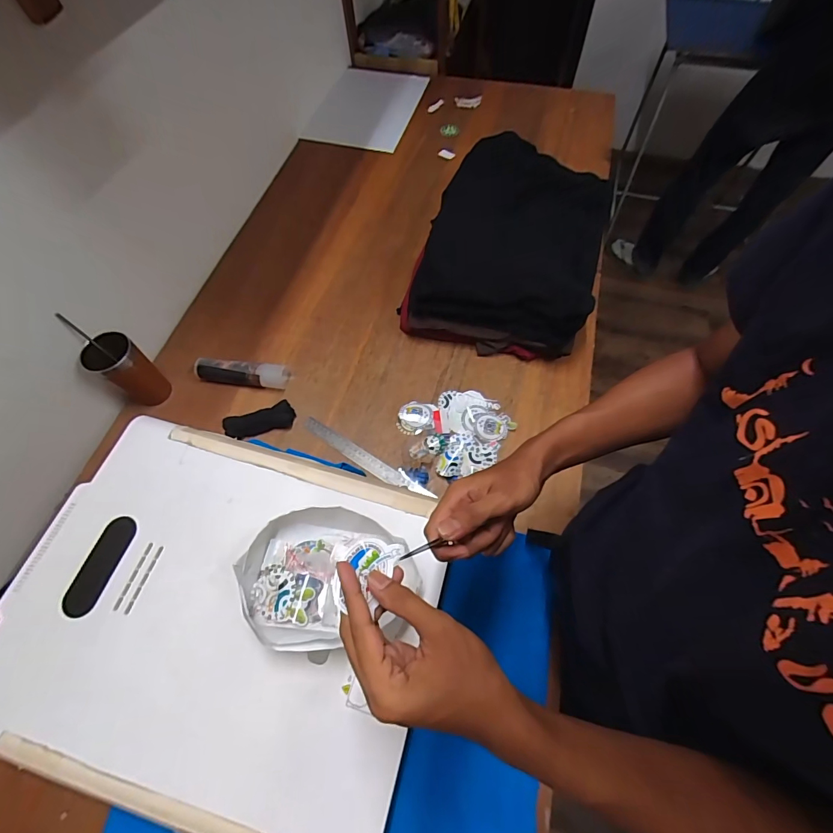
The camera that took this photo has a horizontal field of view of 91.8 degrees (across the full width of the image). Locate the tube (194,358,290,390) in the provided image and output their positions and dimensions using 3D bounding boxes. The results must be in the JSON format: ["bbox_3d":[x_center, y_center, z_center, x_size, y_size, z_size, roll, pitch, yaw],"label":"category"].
[{"bbox_3d":[-0.349,-0.085,0.804,0.184,0.043,0.042,4,63,3],"label":"tube"}]

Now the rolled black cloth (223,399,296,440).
[{"bbox_3d":[-0.298,0.006,0.766,0.128,0.023,0.050,-15,64,-7],"label":"rolled black cloth"}]

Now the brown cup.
[{"bbox_3d":[-0.528,-0.083,0.746,0.071,0.149,0.077,0,63,0],"label":"brown cup"}]

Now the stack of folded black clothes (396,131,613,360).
[{"bbox_3d":[0.202,-0.385,0.889,0.348,0.174,0.509,14,64,8],"label":"stack of folded black clothes"}]

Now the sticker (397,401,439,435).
[{"bbox_3d":[0.000,0.001,0.782,0.070,0.007,0.067,5,64,3],"label":"sticker"}]

